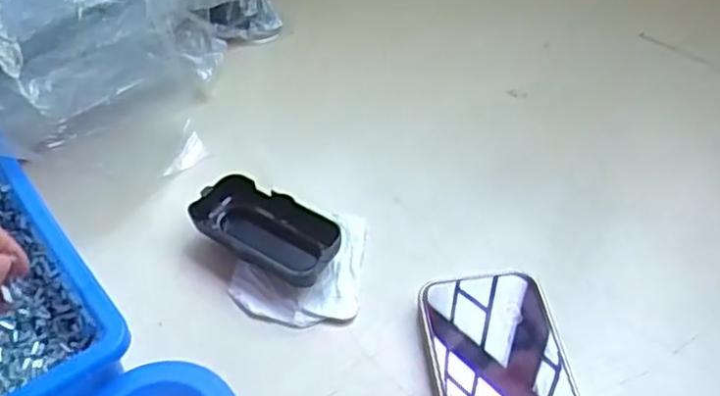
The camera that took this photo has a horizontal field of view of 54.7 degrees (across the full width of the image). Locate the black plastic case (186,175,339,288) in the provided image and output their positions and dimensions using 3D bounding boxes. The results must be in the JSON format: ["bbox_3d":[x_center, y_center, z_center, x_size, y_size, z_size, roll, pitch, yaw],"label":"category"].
[{"bbox_3d":[-0.063,0.024,0.490,0.108,0.034,0.046,25,52,21],"label":"black plastic case"}]

